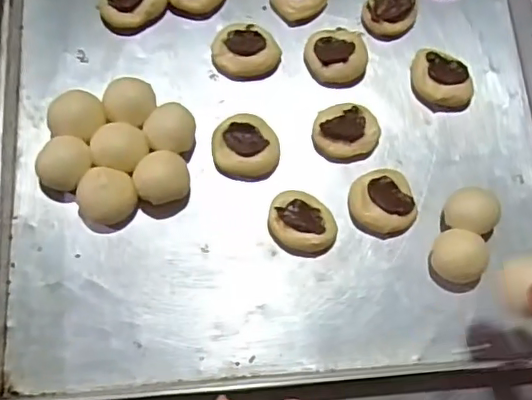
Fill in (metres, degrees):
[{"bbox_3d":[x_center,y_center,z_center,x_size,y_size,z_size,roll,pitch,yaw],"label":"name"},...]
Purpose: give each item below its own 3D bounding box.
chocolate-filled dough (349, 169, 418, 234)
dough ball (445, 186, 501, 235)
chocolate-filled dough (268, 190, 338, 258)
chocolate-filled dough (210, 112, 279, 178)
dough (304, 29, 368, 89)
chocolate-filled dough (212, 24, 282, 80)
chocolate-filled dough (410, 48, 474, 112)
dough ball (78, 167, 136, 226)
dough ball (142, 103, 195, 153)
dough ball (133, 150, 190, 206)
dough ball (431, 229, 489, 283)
[{"bbox_3d":[0.096,0.001,0.462,0.053,0.015,0.051,0,72,-1],"label":"chocolate-filled dough"},{"bbox_3d":[0.165,0.010,0.457,0.040,0.026,0.035,12,73,3],"label":"dough ball"},{"bbox_3d":[0.030,0.018,0.453,0.054,0.019,0.048,16,73,4],"label":"chocolate-filled dough"},{"bbox_3d":[-0.016,-0.044,0.468,0.054,0.014,0.050,-4,72,-2],"label":"chocolate-filled dough"},{"bbox_3d":[0.062,-0.125,0.494,0.053,0.021,0.050,-5,73,-3],"label":"dough"},{"bbox_3d":[-0.017,-0.129,0.492,0.057,0.014,0.046,-2,72,-2],"label":"chocolate-filled dough"},{"bbox_3d":[0.154,-0.106,0.493,0.051,0.019,0.052,5,72,1],"label":"chocolate-filled dough"},{"bbox_3d":[-0.123,-0.002,0.440,0.041,0.029,0.040,0,72,-1],"label":"dough ball"},{"bbox_3d":[-0.077,-0.056,0.461,0.039,0.026,0.041,0,72,-1],"label":"dough ball"},{"bbox_3d":[-0.082,-0.017,0.449,0.041,0.024,0.040,0,72,-1],"label":"dough ball"},{"bbox_3d":[0.151,0.045,0.448,0.039,0.025,0.040,0,72,-1],"label":"dough ball"}]

